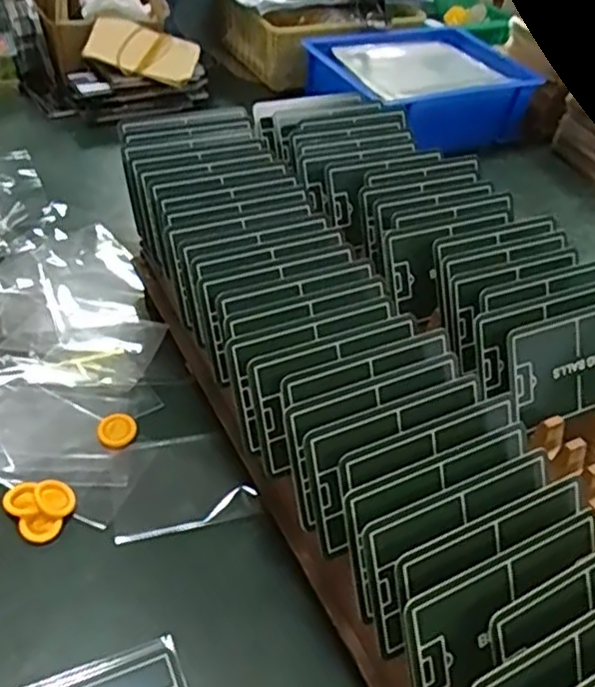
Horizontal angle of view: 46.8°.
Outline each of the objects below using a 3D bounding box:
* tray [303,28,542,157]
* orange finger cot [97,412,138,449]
[{"bbox_3d":[0.122,-0.254,0.682,0.206,0.056,0.157,-18,49,-24],"label":"tray"},{"bbox_3d":[-0.099,0.047,0.377,0.021,0.005,0.021,-9,46,-17],"label":"orange finger cot"}]

